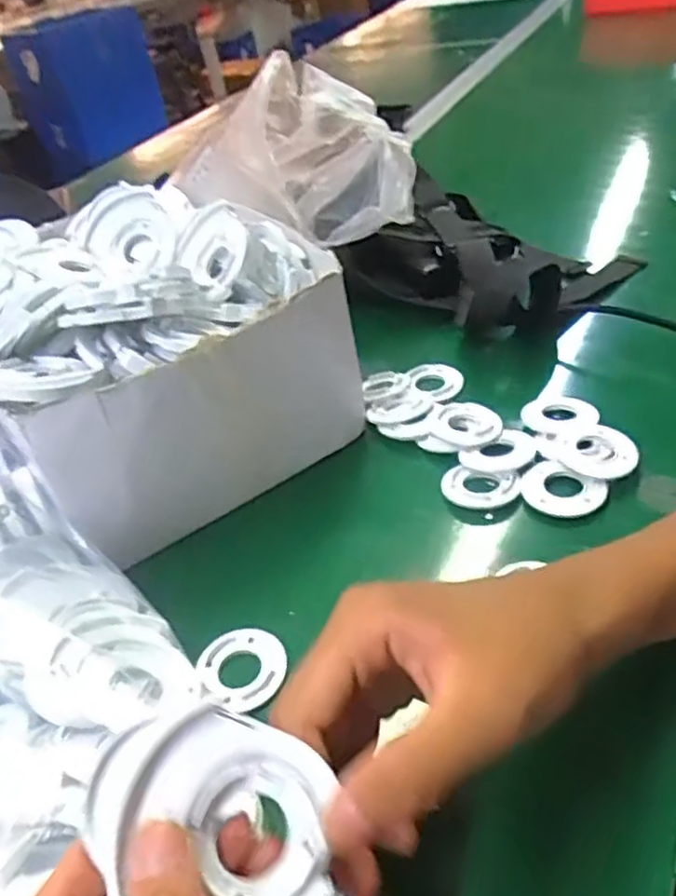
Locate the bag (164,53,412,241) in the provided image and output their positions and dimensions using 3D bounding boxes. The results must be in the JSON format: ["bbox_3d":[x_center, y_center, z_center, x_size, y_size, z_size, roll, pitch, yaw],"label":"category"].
[{"bbox_3d":[-0.025,-0.231,0.538,0.164,0.106,0.117,-4,39,10],"label":"bag"}]

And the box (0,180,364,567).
[{"bbox_3d":[-0.117,-0.073,0.434,0.200,0.129,0.212,-27,38,-23],"label":"box"}]

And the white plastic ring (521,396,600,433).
[{"bbox_3d":[0.134,-0.020,0.418,0.042,0.009,0.040,-7,39,6],"label":"white plastic ring"}]

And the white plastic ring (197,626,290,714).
[{"bbox_3d":[-0.045,0.103,0.327,0.042,0.005,0.039,-7,39,6],"label":"white plastic ring"}]

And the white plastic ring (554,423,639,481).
[{"bbox_3d":[0.143,0.002,0.387,0.044,0.010,0.044,-7,39,6],"label":"white plastic ring"}]

